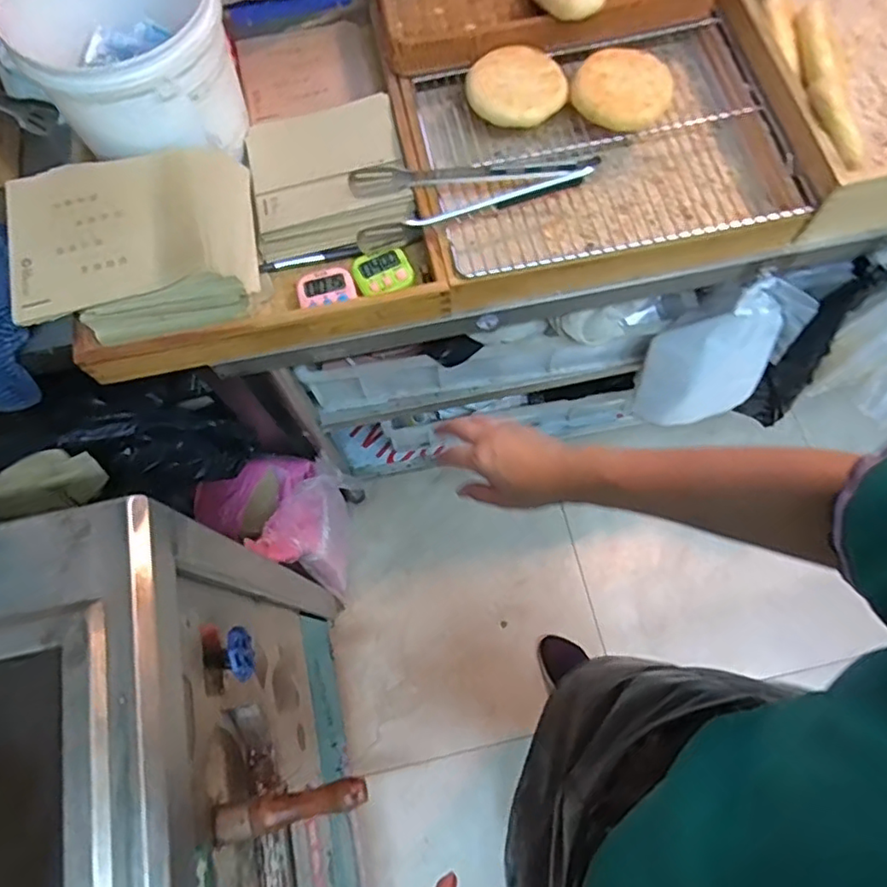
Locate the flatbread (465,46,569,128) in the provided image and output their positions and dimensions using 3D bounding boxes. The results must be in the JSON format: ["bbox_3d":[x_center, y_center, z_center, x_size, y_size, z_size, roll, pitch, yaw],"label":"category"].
[{"bbox_3d":[0.091,-0.430,0.735,0.108,0.021,0.118,0,69,0],"label":"flatbread"}]

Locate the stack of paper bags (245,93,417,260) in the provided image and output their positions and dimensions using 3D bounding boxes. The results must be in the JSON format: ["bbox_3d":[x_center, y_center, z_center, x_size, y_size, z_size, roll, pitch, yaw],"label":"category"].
[{"bbox_3d":[-0.140,-0.327,0.752,0.184,0.034,0.185,-13,71,-2],"label":"stack of paper bags"}]

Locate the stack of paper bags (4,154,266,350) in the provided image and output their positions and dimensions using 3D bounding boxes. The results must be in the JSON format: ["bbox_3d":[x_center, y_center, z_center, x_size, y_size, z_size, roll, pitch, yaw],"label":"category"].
[{"bbox_3d":[-0.329,-0.212,0.672,0.242,0.067,0.191,-13,71,-2],"label":"stack of paper bags"}]

